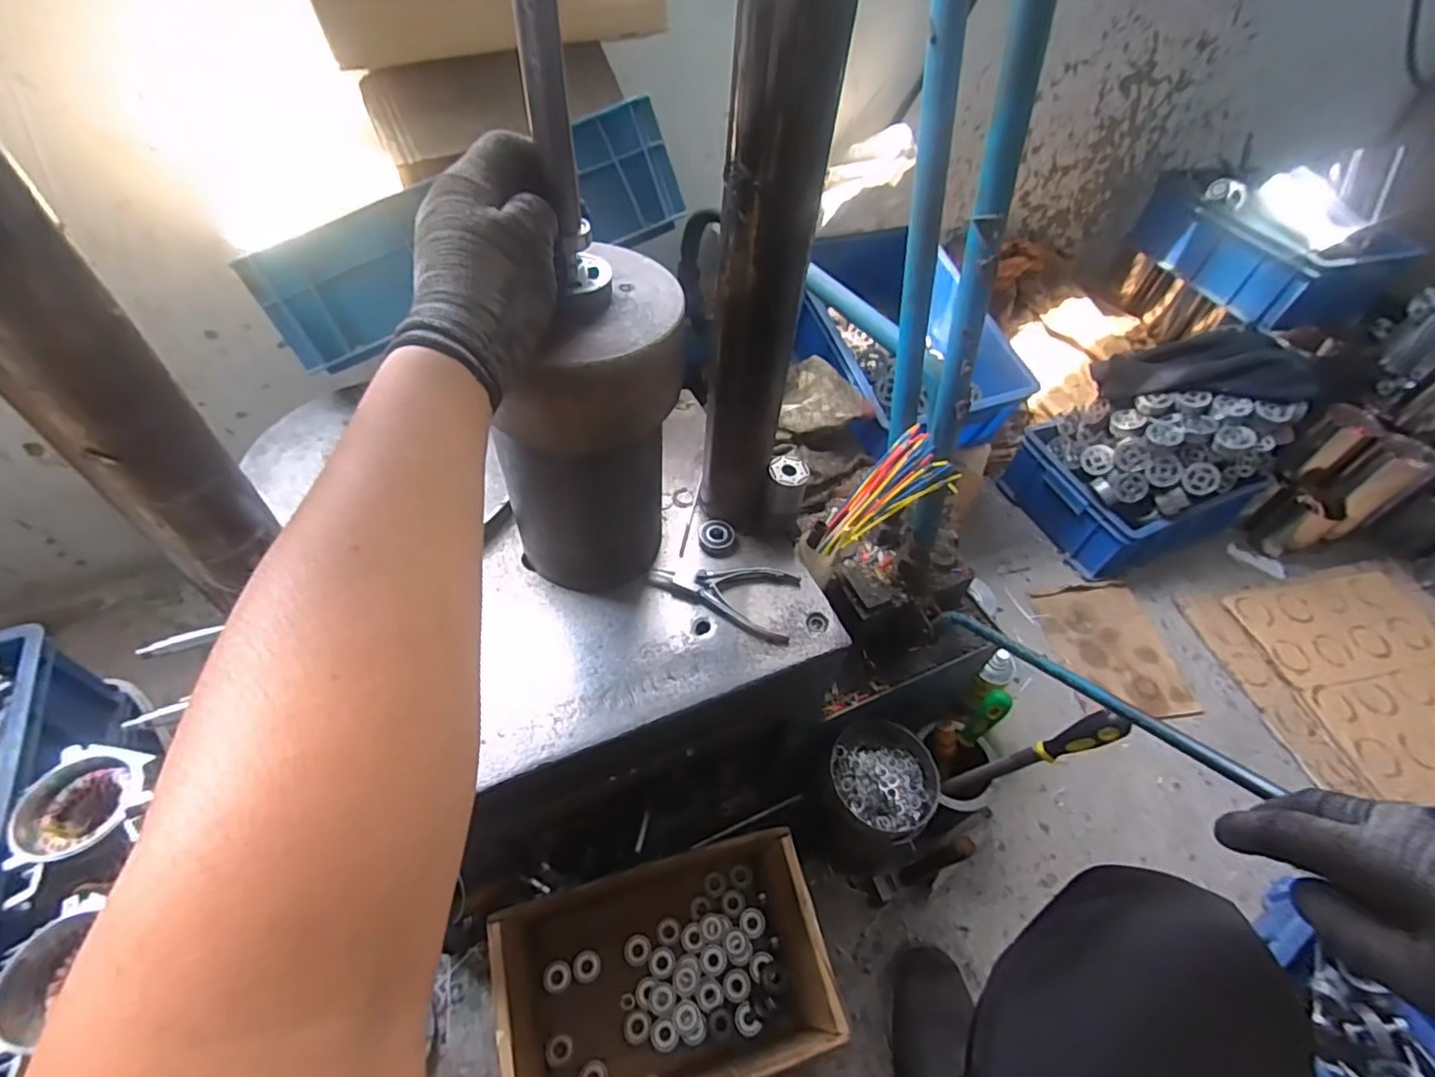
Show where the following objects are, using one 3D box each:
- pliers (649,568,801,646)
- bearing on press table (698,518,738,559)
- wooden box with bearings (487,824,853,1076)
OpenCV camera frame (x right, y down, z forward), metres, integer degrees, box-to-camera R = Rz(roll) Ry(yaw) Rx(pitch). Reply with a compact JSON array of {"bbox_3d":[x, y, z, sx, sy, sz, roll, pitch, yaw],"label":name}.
[{"bbox_3d":[0.008,0.044,0.570,0.134,0.011,0.070,19,52,10],"label":"pliers"},{"bbox_3d":[0.001,-0.001,0.605,0.036,0.010,0.043,-2,51,-6],"label":"bearing on press table"},{"bbox_3d":[-0.053,0.466,0.655,0.302,0.191,0.191,-11,53,-13],"label":"wooden box with bearings"}]

